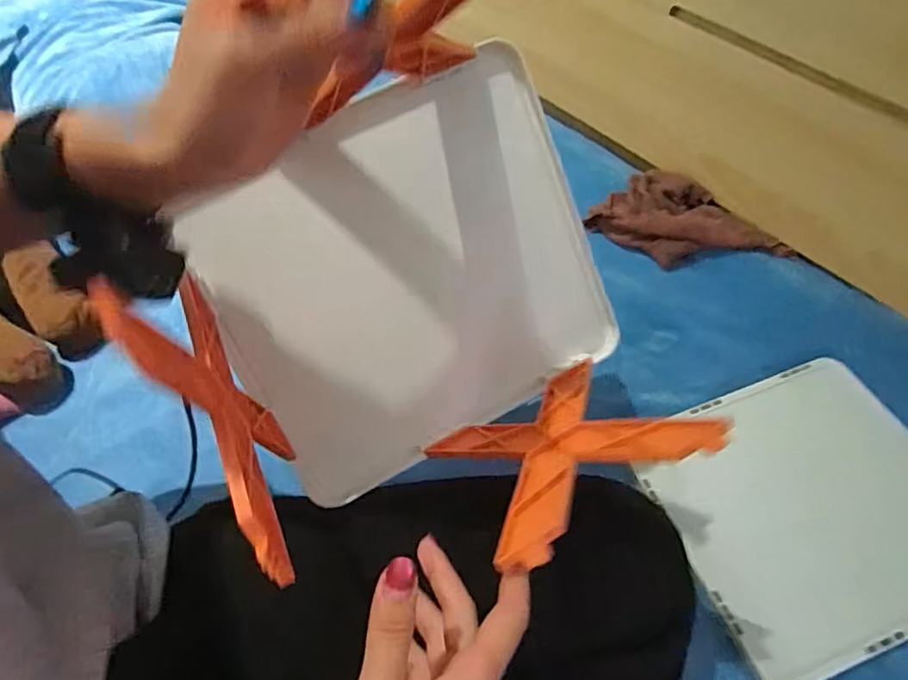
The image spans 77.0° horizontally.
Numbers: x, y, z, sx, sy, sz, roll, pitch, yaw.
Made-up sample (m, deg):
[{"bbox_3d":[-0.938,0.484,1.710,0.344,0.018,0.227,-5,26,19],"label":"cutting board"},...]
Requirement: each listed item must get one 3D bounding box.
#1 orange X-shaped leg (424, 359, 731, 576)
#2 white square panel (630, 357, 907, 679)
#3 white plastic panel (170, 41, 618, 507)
[{"bbox_3d":[0.065,0.065,0.357,0.137,0.013,0.152,-26,16,-10],"label":"orange X-shaped leg"},{"bbox_3d":[0.317,0.144,0.513,0.242,0.020,0.234,-23,54,-4],"label":"white square panel"},{"bbox_3d":[-0.027,-0.039,0.400,0.259,0.233,0.020,-27,18,-6],"label":"white plastic panel"}]

